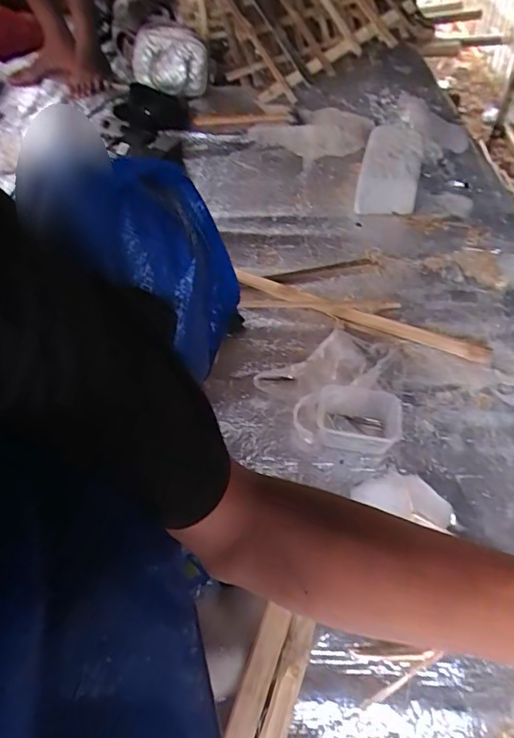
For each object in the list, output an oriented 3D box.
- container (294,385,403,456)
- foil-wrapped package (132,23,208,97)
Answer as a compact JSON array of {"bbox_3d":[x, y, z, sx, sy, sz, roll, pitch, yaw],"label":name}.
[{"bbox_3d":[0.118,0.065,0.638,0.136,0.049,0.084,7,52,10],"label":"container"},{"bbox_3d":[-0.240,-0.845,1.312,0.228,0.158,0.045,24,34,9],"label":"foil-wrapped package"}]

